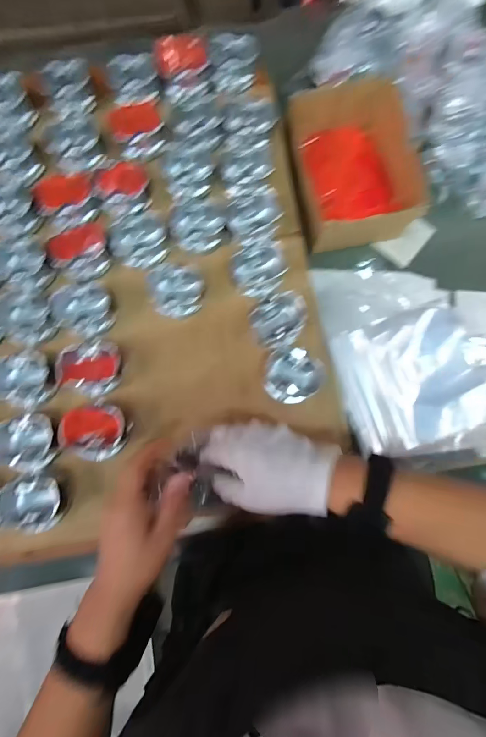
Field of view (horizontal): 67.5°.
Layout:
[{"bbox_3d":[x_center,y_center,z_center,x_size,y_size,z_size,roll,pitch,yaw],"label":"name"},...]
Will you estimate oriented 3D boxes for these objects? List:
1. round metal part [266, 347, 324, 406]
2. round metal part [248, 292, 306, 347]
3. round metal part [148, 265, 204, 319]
[{"bbox_3d":[0.065,0.010,0.470,0.068,0.038,0.067,0,83,-1],"label":"round metal part"},{"bbox_3d":[0.047,-0.061,0.471,0.075,0.041,0.063,-30,85,-5],"label":"round metal part"},{"bbox_3d":[-0.087,-0.100,0.473,0.066,0.027,0.064,0,83,-1],"label":"round metal part"}]

